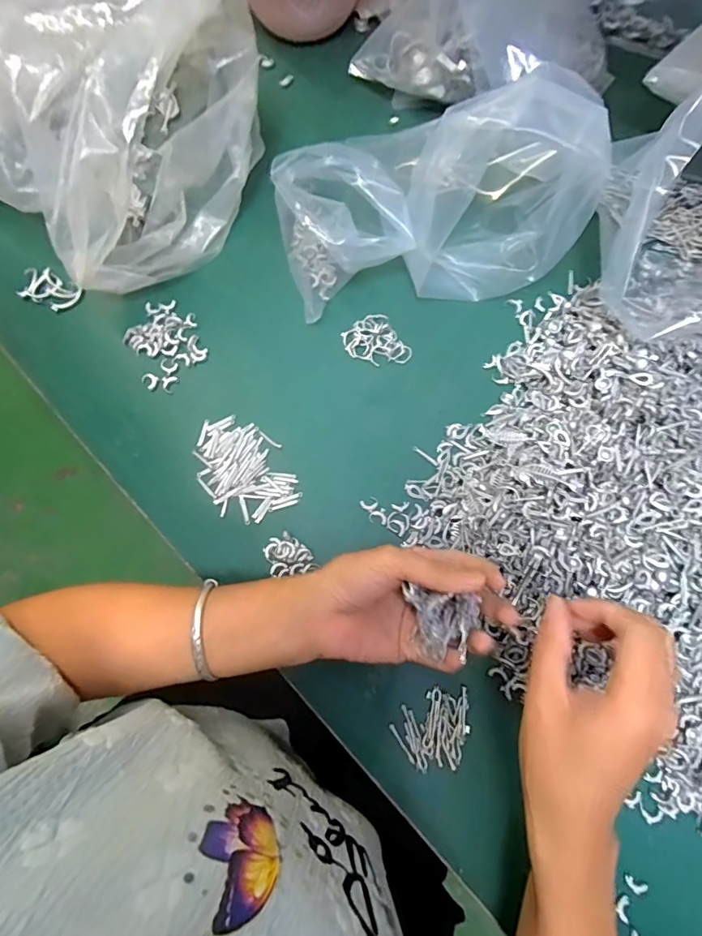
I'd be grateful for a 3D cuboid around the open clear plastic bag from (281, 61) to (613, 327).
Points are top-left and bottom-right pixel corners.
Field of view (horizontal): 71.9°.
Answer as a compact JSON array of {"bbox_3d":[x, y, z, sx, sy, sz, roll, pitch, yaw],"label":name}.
[{"bbox_3d":[0.061,-0.216,0.371,0.237,0.130,0.137,-10,77,-1],"label":"open clear plastic bag"}]

